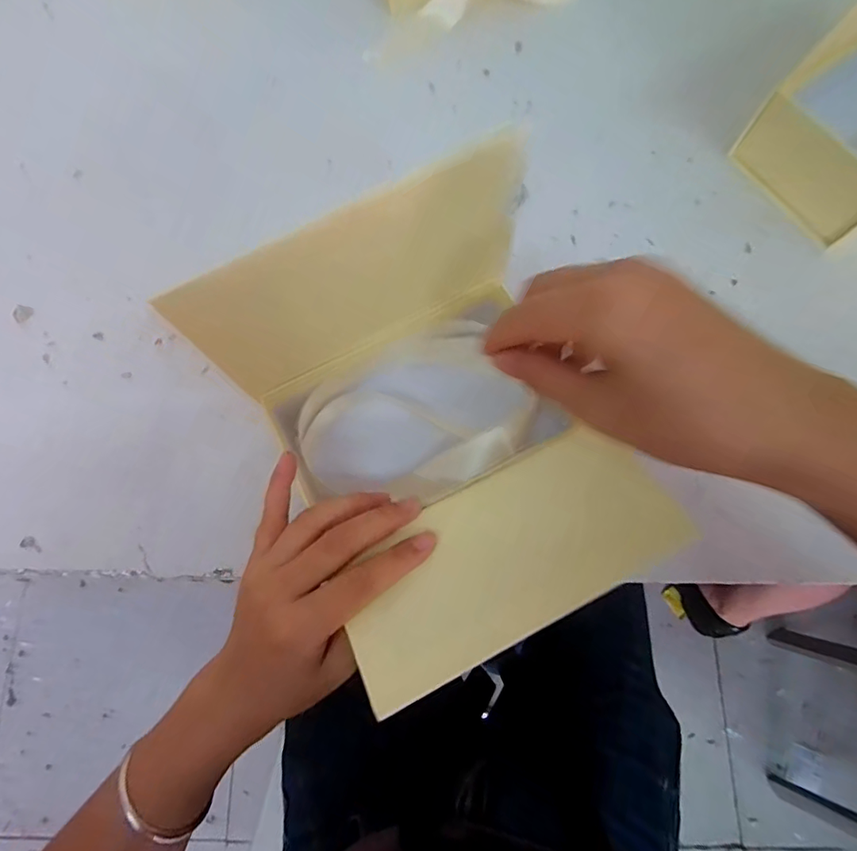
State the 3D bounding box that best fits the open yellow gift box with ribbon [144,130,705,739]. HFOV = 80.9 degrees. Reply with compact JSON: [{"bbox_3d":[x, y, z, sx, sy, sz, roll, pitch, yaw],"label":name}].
[{"bbox_3d":[0.007,0.014,0.251,0.149,0.152,0.179,-27,77,-6],"label":"open yellow gift box with ribbon"}]

